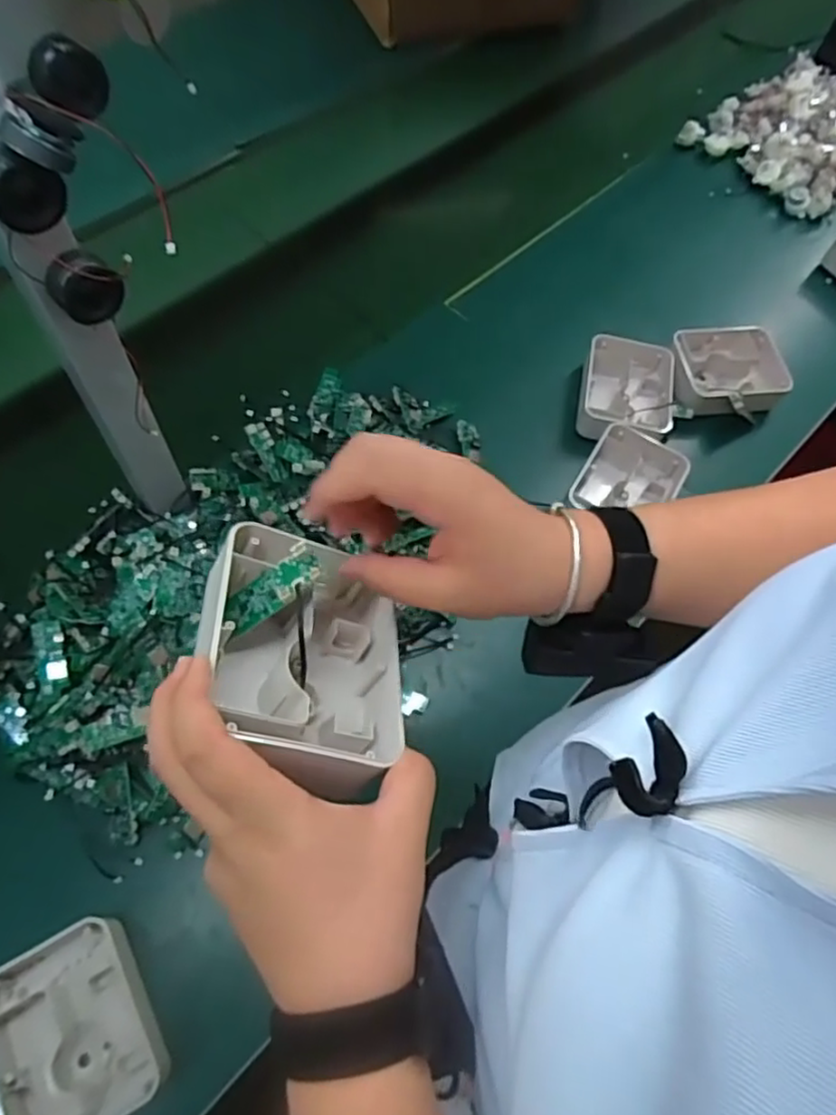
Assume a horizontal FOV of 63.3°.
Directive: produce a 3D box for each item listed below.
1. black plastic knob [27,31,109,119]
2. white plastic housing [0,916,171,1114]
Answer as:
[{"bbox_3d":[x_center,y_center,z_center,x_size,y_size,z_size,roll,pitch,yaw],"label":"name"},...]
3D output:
[{"bbox_3d":[-0.195,-0.269,0.383,0.038,0.033,0.030,-22,66,-14],"label":"black plastic knob"},{"bbox_3d":[-0.250,0.342,0.490,0.101,0.039,0.128,-28,68,-16],"label":"white plastic housing"}]

